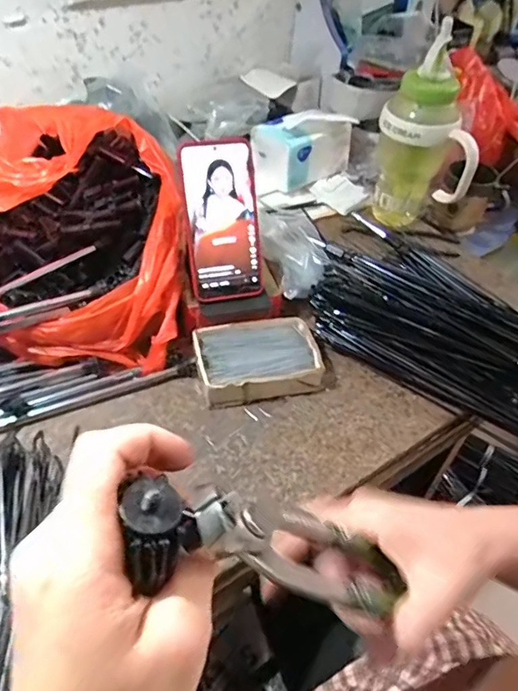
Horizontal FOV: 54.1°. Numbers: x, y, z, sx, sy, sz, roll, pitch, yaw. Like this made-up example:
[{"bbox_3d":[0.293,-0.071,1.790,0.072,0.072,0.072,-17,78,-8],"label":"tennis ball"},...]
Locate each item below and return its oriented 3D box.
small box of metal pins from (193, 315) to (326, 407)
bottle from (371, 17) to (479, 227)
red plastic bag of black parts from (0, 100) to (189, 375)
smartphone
[{"bbox_3d":[-0.001,0.015,0.559,0.132,0.036,0.093,-11,48,-12],"label":"small box of metal pins"},{"bbox_3d":[0.237,-0.279,0.712,0.139,0.245,0.093,19,49,16],"label":"bottle"},{"bbox_3d":[-0.199,-0.124,0.543,0.224,0.201,0.222,3,46,1],"label":"red plastic bag of black parts"},{"bbox_3d":[-0.039,-0.133,0.541,0.081,0.163,0.014,-9,18,-10],"label":"smartphone"}]

